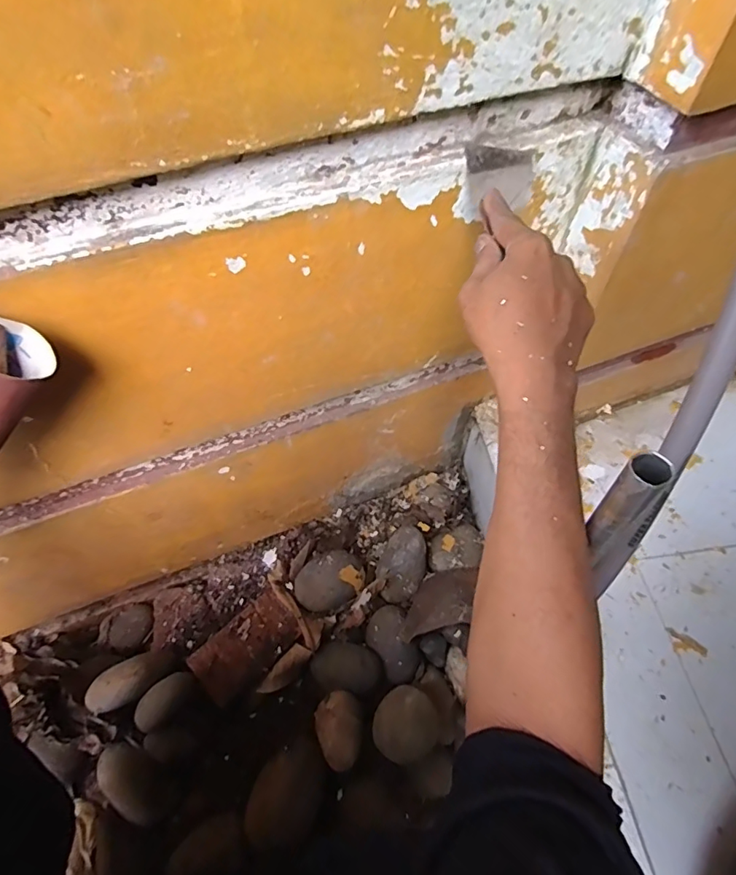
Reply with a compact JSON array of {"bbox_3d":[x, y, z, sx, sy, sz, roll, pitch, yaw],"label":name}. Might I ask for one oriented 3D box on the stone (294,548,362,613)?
[{"bbox_3d":[-0.059,0.218,0.761,0.106,0.049,0.080,-28,61,-16],"label":"stone"}]

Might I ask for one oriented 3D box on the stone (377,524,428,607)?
[{"bbox_3d":[0.056,0.199,0.793,0.071,0.041,0.119,10,57,7],"label":"stone"}]

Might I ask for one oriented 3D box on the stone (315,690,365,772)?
[{"bbox_3d":[-0.038,0.380,0.651,0.065,0.039,0.089,-15,58,-9],"label":"stone"}]

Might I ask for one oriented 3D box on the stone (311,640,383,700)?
[{"bbox_3d":[-0.032,0.317,0.696,0.102,0.045,0.068,9,57,7],"label":"stone"}]

